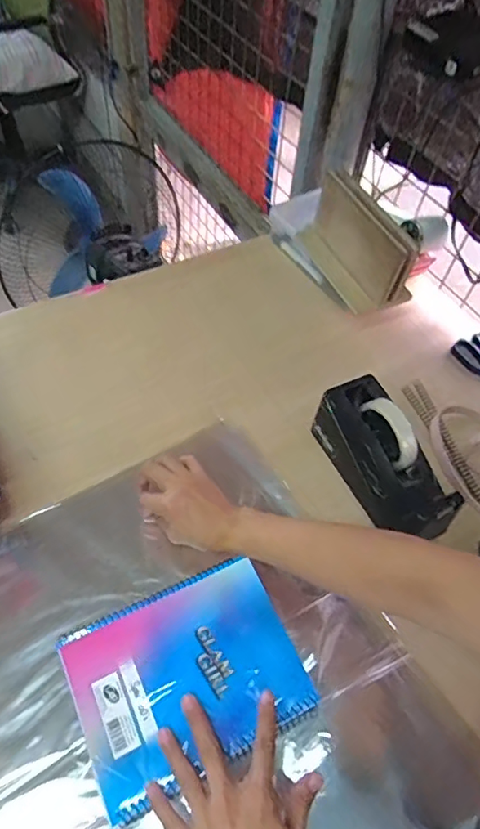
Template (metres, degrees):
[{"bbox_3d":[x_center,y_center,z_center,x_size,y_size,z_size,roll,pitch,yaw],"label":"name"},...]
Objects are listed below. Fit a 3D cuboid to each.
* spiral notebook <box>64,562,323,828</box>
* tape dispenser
[{"bbox_3d":[-0.049,0.239,0.477,0.199,0.016,0.156,-22,59,-16],"label":"spiral notebook"},{"bbox_3d":[0.175,0.052,0.613,0.073,0.104,0.202,-21,60,-19],"label":"tape dispenser"}]

